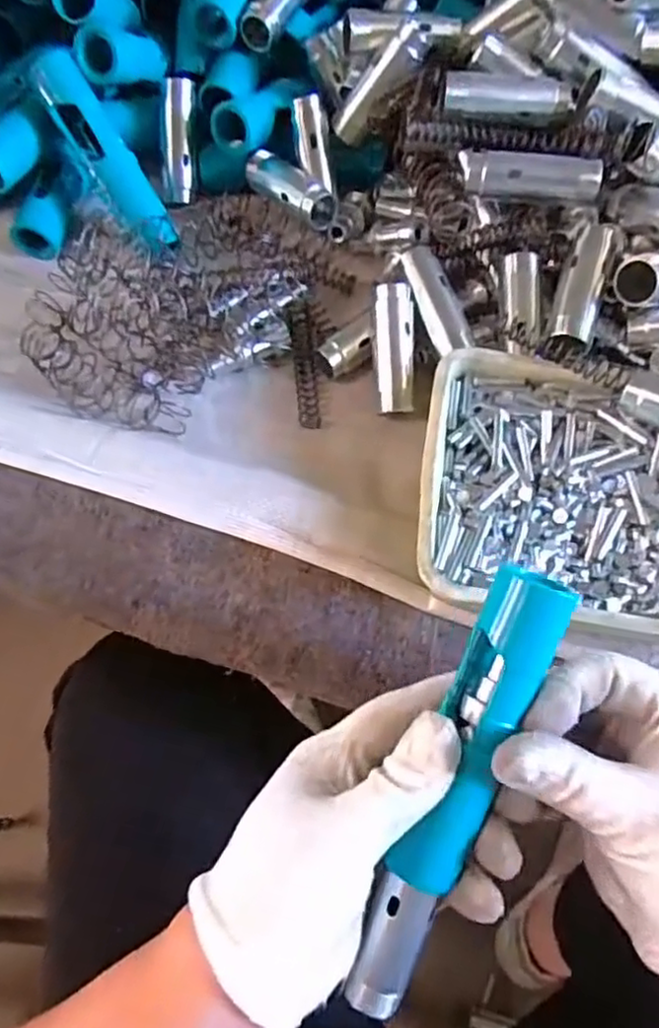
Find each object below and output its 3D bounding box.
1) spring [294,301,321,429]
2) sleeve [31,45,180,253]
[{"bbox_3d":[-0.013,-0.087,0.385,0.013,0.009,0.081,-4,66,-1],"label":"spring"},{"bbox_3d":[-0.128,-0.208,0.388,0.028,0.020,0.124,-33,94,-13],"label":"sleeve"}]

